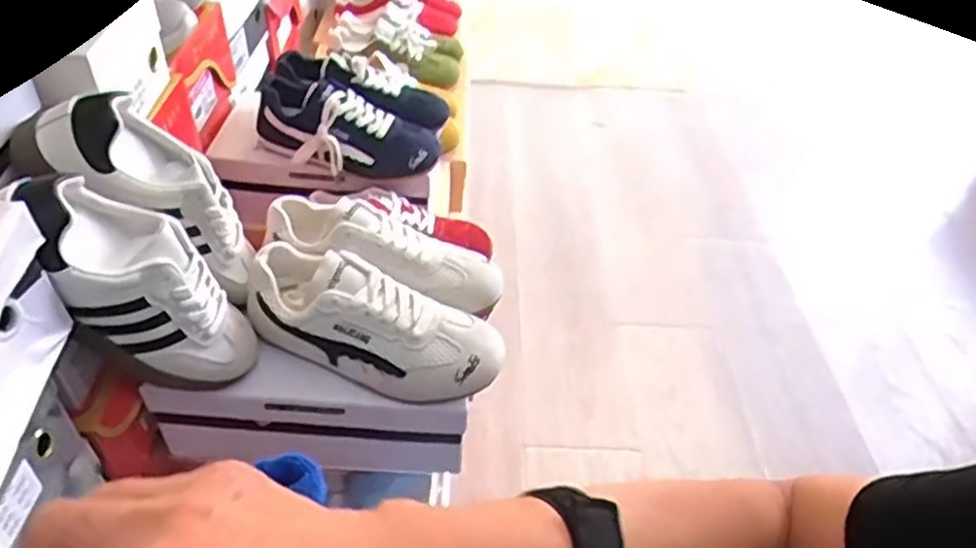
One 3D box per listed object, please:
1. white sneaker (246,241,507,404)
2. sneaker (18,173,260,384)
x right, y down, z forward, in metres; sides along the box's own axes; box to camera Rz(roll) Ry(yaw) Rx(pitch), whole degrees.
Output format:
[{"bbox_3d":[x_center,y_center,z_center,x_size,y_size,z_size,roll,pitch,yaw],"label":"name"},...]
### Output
[{"bbox_3d":[-0.098,0.039,0.614,0.219,0.080,0.078,17,44,13],"label":"white sneaker"},{"bbox_3d":[-0.254,0.005,0.535,0.083,0.224,0.089,-23,45,3],"label":"sneaker"}]

